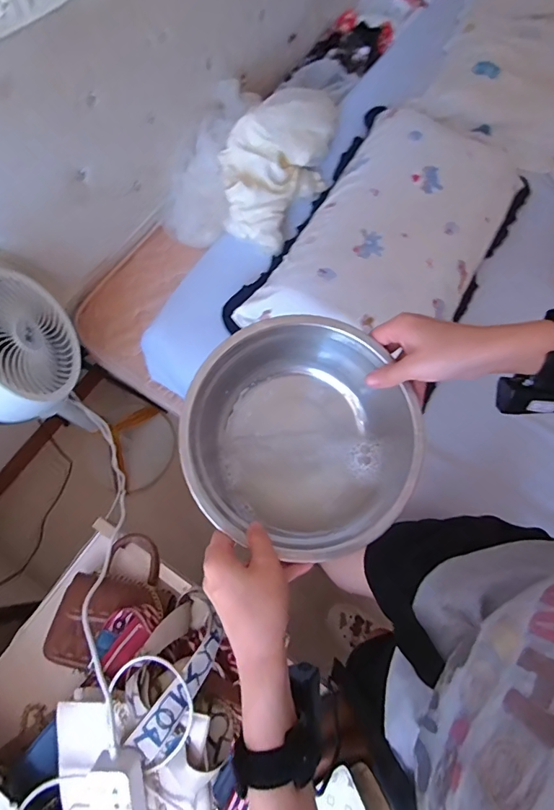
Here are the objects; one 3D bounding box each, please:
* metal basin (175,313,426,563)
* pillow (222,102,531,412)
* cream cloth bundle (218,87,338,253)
[{"bbox_3d":[0.026,0.032,0.443,0.215,0.084,0.210,0,71,0],"label":"metal basin"},{"bbox_3d":[0.249,-0.359,0.976,0.417,0.129,0.730,29,73,10],"label":"pillow"},{"bbox_3d":[-0.001,-0.543,0.994,0.209,0.129,0.429,13,71,5],"label":"cream cloth bundle"}]

